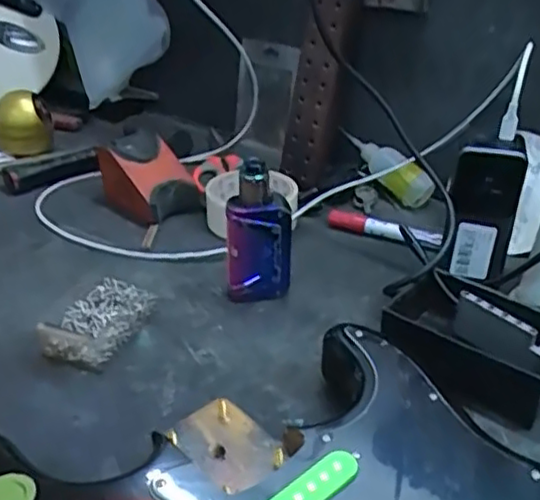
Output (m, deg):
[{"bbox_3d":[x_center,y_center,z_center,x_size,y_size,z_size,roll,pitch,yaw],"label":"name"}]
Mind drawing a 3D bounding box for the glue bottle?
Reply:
[{"bbox_3d":[0.124,-0.095,0.732,0.034,0.043,0.121,-20,51,-33],"label":"glue bottle"}]

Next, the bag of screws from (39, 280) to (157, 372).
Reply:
[{"bbox_3d":[-0.132,0.055,0.518,0.051,0.028,0.083,12,33,20],"label":"bag of screws"}]

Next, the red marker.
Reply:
[{"bbox_3d":[0.114,-0.020,0.667,0.112,0.020,0.021,12,33,20],"label":"red marker"}]

